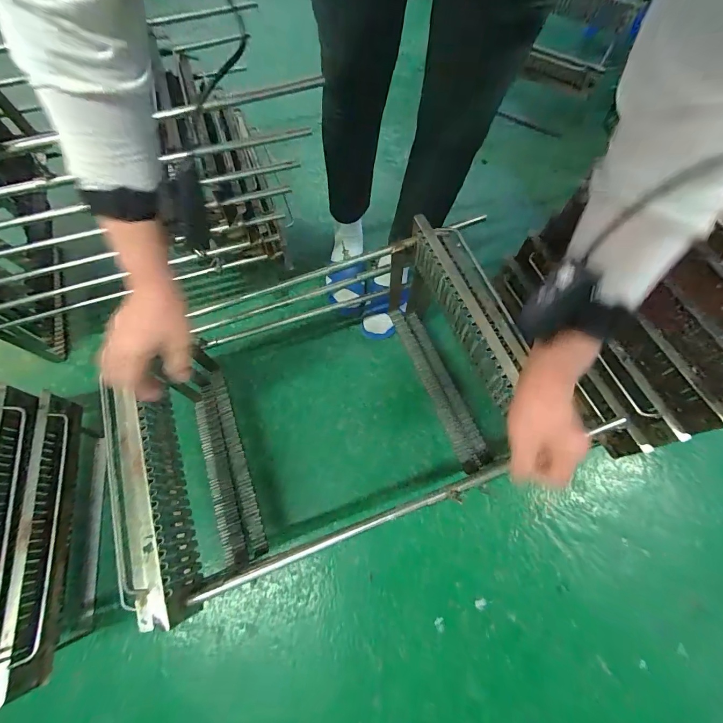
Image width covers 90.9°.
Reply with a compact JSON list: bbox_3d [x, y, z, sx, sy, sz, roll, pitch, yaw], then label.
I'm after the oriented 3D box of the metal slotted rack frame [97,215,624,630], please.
[{"bbox_3d":[-0.051,0.094,0.625,0.576,0.372,0.385,-23,67,-10],"label":"metal slotted rack frame"}]

